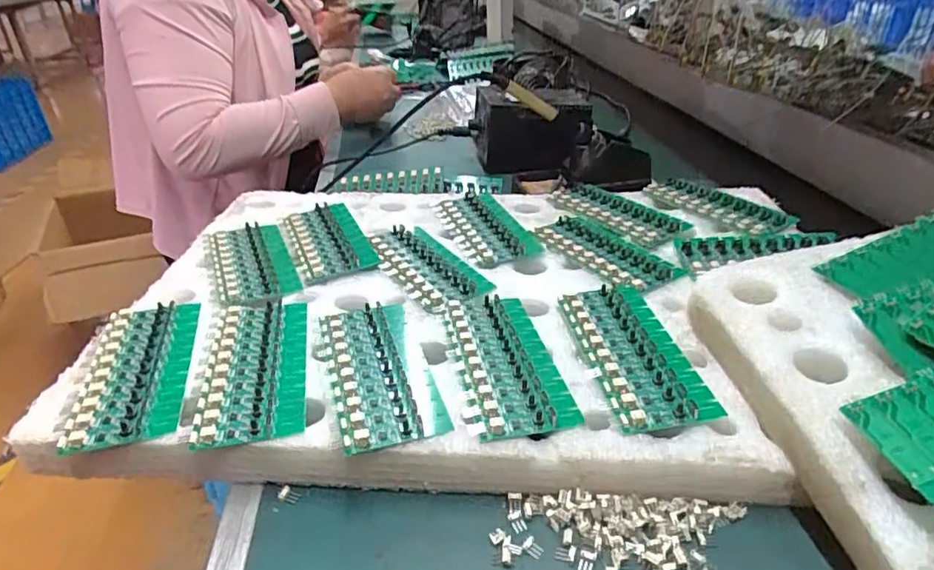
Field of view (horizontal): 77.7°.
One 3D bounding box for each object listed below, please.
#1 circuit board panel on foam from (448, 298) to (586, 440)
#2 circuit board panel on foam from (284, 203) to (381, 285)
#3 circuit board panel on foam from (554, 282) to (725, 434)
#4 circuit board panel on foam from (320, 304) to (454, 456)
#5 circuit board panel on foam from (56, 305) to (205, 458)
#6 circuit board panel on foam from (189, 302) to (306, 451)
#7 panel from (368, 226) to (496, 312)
[{"bbox_3d":[0.022,0.046,0.383,0.064,0.008,0.137,-8,32,-9],"label":"circuit board panel on foam"},{"bbox_3d":[-0.130,-0.046,0.535,0.063,0.009,0.142,-14,33,-18],"label":"circuit board panel on foam"},{"bbox_3d":[0.109,0.043,0.386,0.062,0.009,0.136,-6,32,-7],"label":"circuit board panel on foam"},{"bbox_3d":[-0.058,0.052,0.376,0.060,0.009,0.137,-11,32,-14],"label":"circuit board panel on foam"},{"bbox_3d":[-0.217,0.052,0.385,0.059,0.007,0.137,-9,32,-11],"label":"circuit board panel on foam"},{"bbox_3d":[-0.139,0.051,0.383,0.061,0.010,0.135,-8,32,-9],"label":"circuit board panel on foam"},{"bbox_3d":[-0.037,-0.021,0.496,0.063,0.006,0.139,-21,36,-27],"label":"panel"}]

